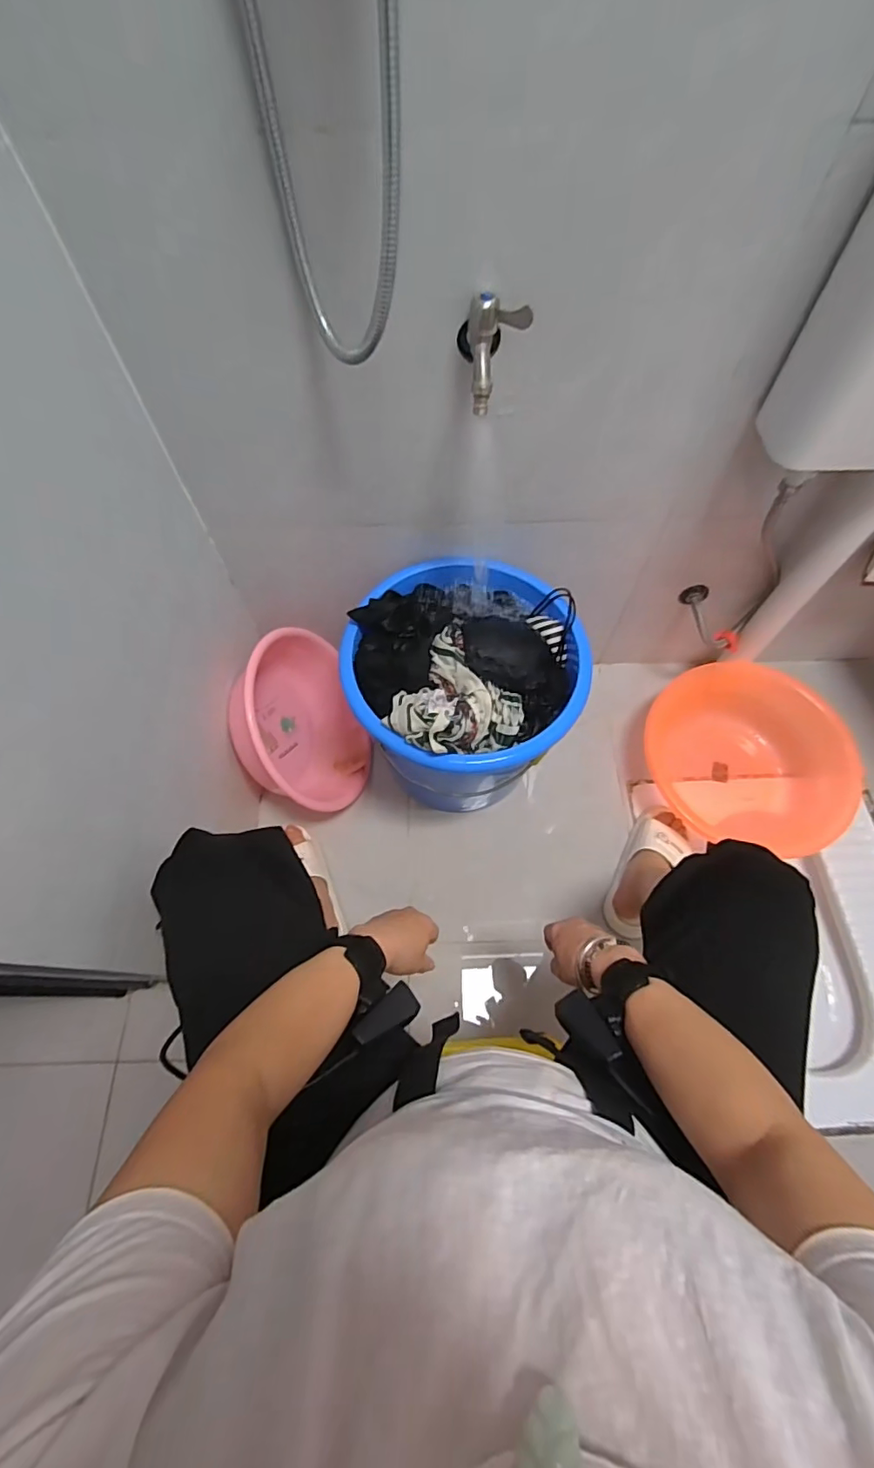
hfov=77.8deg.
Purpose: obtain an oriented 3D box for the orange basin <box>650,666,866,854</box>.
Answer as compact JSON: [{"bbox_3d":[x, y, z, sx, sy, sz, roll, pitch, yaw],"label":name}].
[{"bbox_3d":[0.524,0.039,0.946,0.320,0.134,0.297,0,65,0],"label":"orange basin"}]

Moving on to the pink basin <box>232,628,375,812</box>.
[{"bbox_3d":[-0.241,-0.018,0.929,0.115,0.314,0.291,-12,76,25],"label":"pink basin"}]

